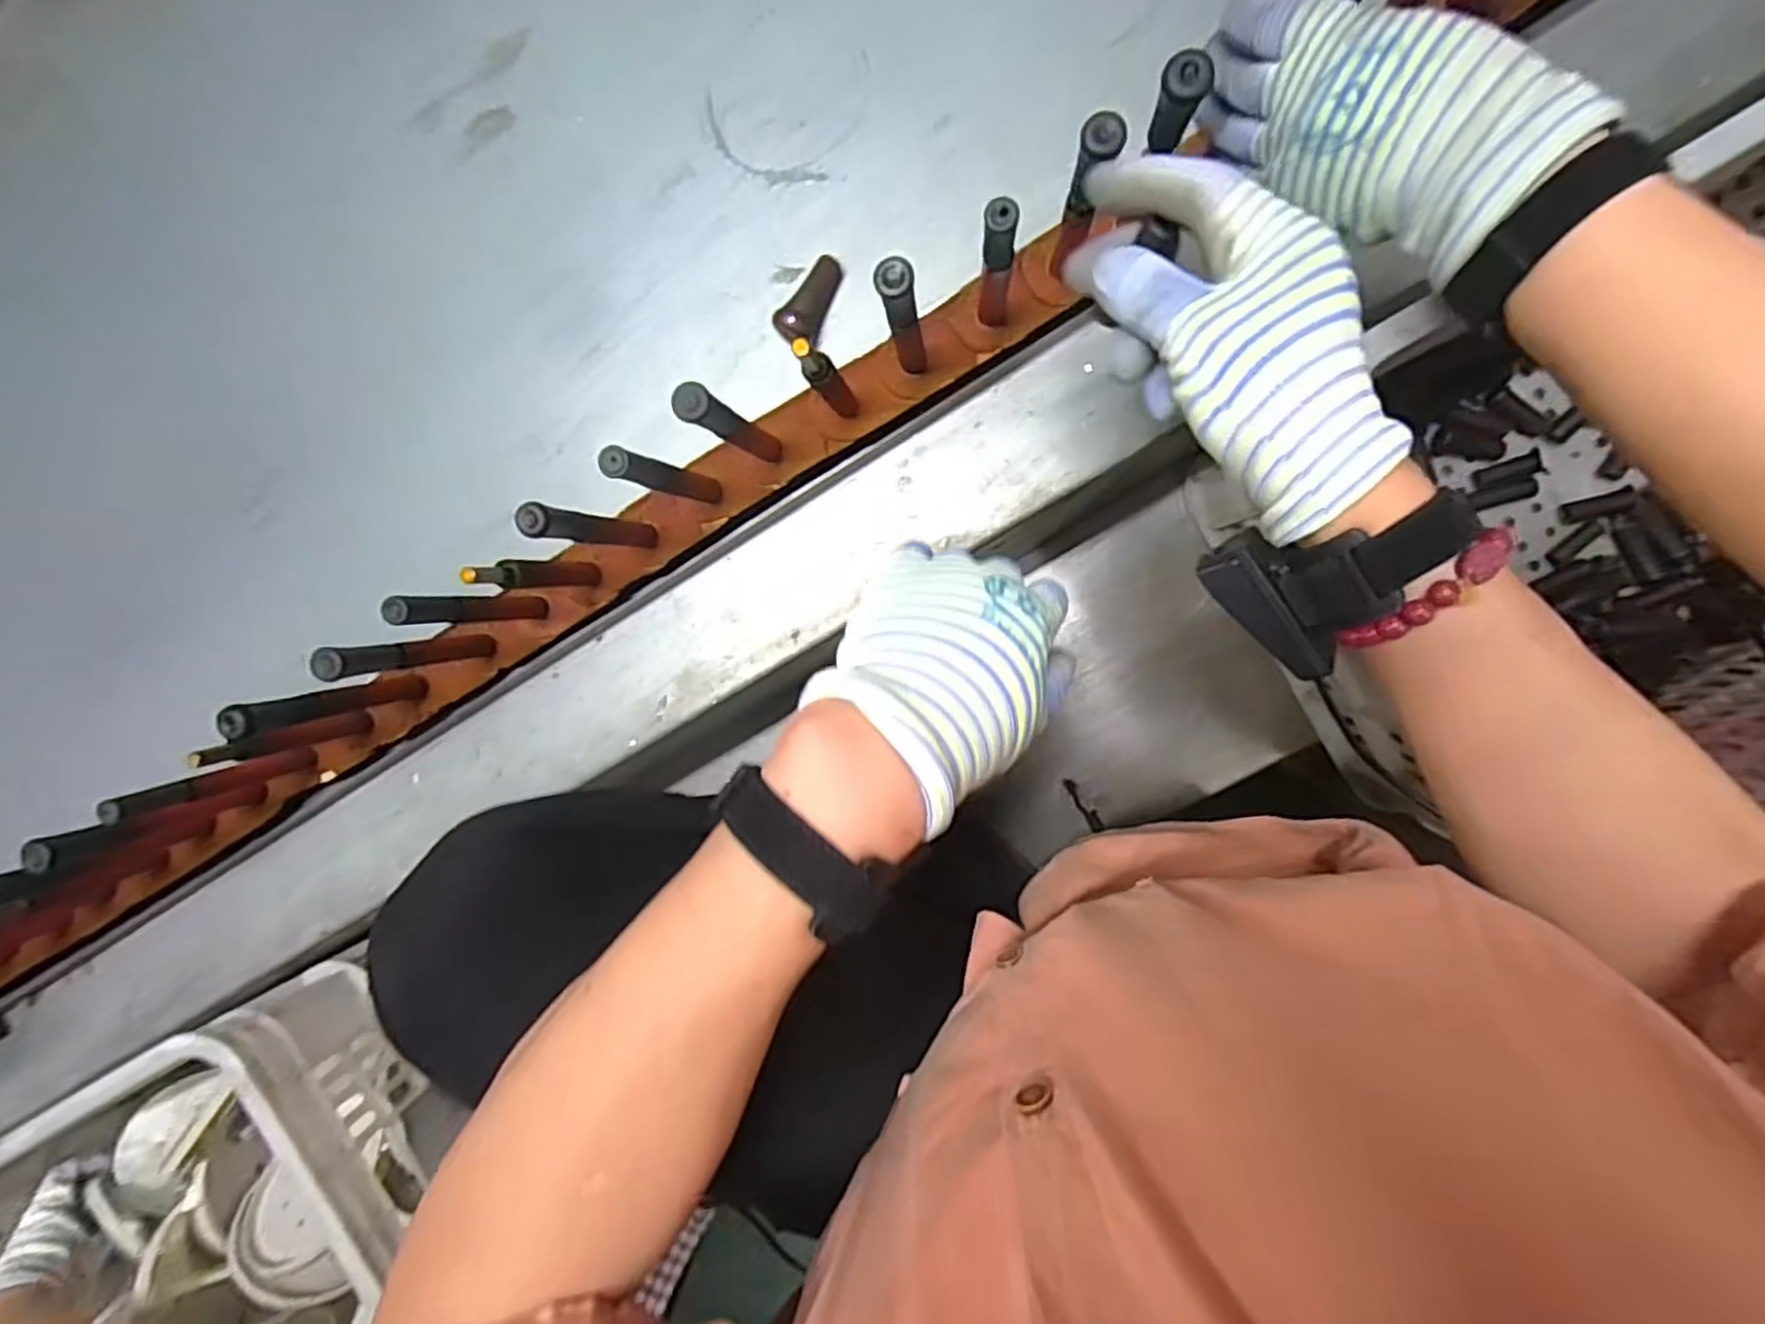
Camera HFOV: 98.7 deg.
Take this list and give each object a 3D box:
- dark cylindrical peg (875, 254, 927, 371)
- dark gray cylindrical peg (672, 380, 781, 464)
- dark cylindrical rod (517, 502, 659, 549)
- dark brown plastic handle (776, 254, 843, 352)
[{"bbox_3d":[0.014,-0.183,0.422,0.018,0.150,0.013,-15,90,8],"label":"dark cylindrical peg"},{"bbox_3d":[-0.083,-0.132,0.440,0.015,0.148,0.020,43,99,0],"label":"dark gray cylindrical peg"},{"bbox_3d":[-0.168,-0.079,0.449,0.017,0.143,0.018,1,97,7],"label":"dark cylindrical rod"},{"bbox_3d":[-0.048,-0.240,0.504,0.031,0.026,0.060,19,95,7],"label":"dark brown plastic handle"}]

